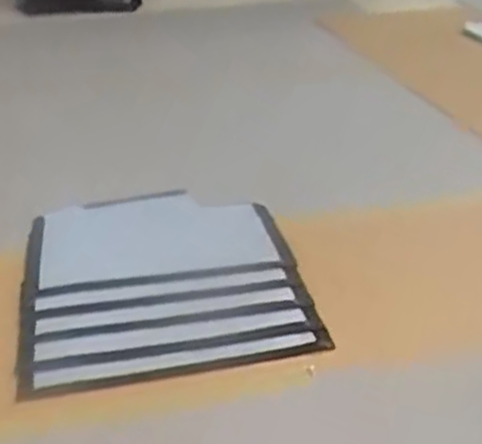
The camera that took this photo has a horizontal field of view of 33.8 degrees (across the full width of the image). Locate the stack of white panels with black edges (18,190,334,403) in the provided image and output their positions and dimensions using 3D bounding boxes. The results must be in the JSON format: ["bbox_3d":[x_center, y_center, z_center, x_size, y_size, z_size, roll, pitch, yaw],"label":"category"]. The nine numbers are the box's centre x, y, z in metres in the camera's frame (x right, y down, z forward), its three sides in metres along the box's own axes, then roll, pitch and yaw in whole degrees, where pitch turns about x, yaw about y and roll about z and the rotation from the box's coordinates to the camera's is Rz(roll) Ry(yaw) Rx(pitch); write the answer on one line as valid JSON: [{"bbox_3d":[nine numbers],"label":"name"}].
[{"bbox_3d":[-0.053,0.027,0.519,0.168,0.016,0.218,-8,28,-8],"label":"stack of white panels with black edges"}]

